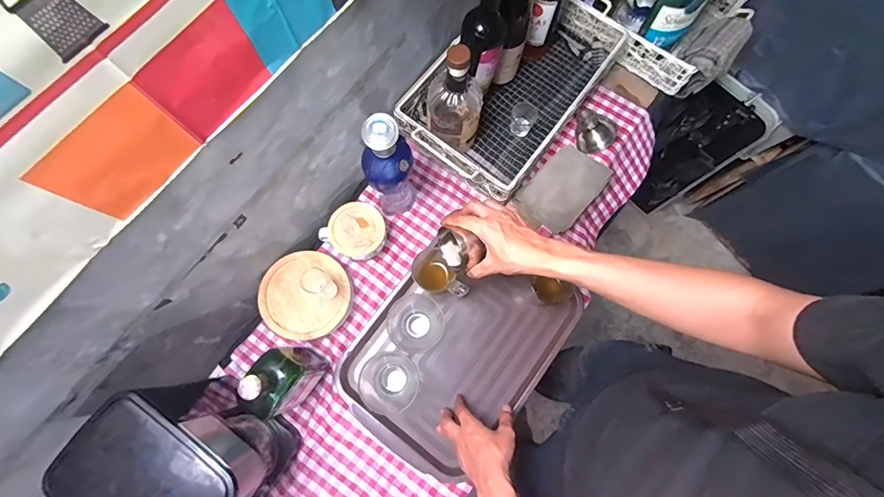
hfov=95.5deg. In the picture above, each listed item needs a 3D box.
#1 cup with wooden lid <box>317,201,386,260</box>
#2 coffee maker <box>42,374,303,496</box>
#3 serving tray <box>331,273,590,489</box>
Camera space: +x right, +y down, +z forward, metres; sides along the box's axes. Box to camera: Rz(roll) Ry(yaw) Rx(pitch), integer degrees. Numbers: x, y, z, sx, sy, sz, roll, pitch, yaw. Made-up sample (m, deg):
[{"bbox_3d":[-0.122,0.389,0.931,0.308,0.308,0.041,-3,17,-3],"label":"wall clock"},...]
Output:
[{"bbox_3d":[-0.155,-0.028,0.745,0.096,0.077,0.098,0,76,-1],"label":"cup with wooden lid"},{"bbox_3d":[-0.326,0.305,0.566,0.231,0.257,0.137,38,78,8],"label":"coffee maker"},{"bbox_3d":[0.029,0.172,0.717,0.294,0.034,0.402,37,78,8],"label":"serving tray"}]

